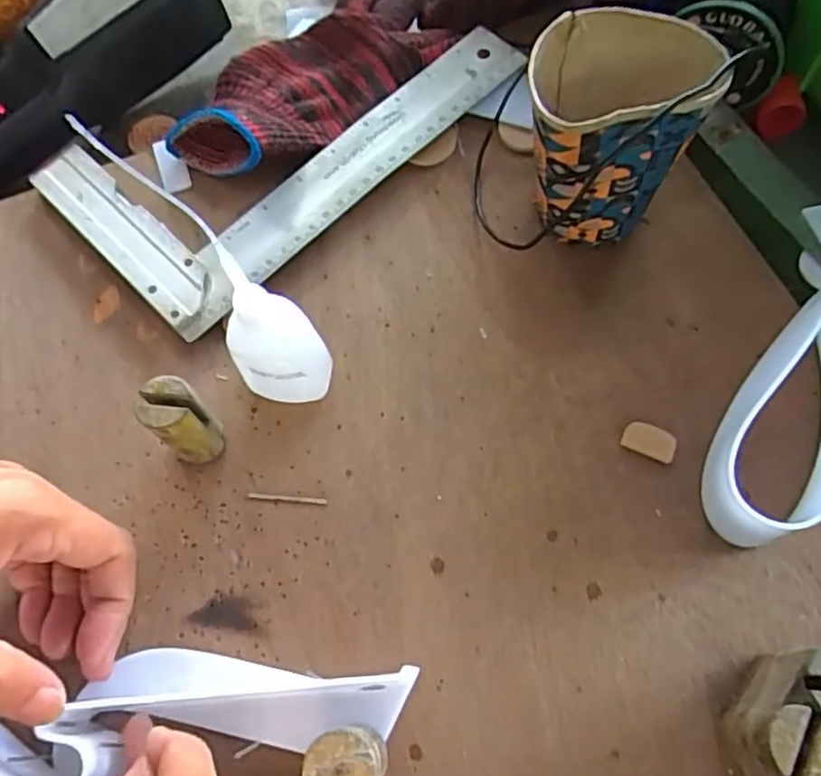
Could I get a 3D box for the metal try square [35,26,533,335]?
[{"bbox_3d":[-0.074,-0.153,0.398,0.254,0.011,0.142,-43,72,-14],"label":"metal try square"}]

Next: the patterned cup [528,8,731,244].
[{"bbox_3d":[0.094,-0.120,0.329,0.075,0.098,0.063,3,68,8],"label":"patterned cup"}]

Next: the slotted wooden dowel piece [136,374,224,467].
[{"bbox_3d":[-0.103,0.017,0.311,0.025,0.052,0.024,-2,67,6],"label":"slotted wooden dowel piece"}]

